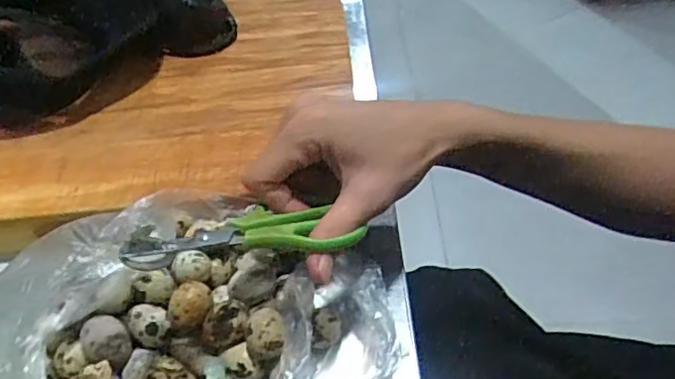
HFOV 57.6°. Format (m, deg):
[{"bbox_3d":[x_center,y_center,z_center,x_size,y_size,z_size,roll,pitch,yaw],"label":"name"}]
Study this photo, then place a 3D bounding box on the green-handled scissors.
[{"bbox_3d":[-0.051,0.023,0.334,0.127,0.016,0.042,-4,46,-26],"label":"green-handled scissors"}]

